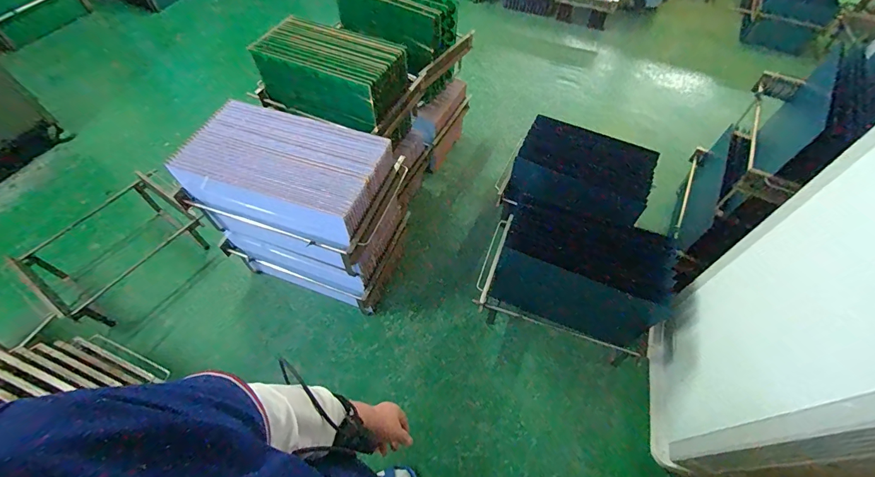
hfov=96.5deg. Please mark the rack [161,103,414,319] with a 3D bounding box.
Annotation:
[{"bbox_3d":[-0.487,-0.092,1.472,0.665,0.640,0.357,16,58,10],"label":"rack"}]

